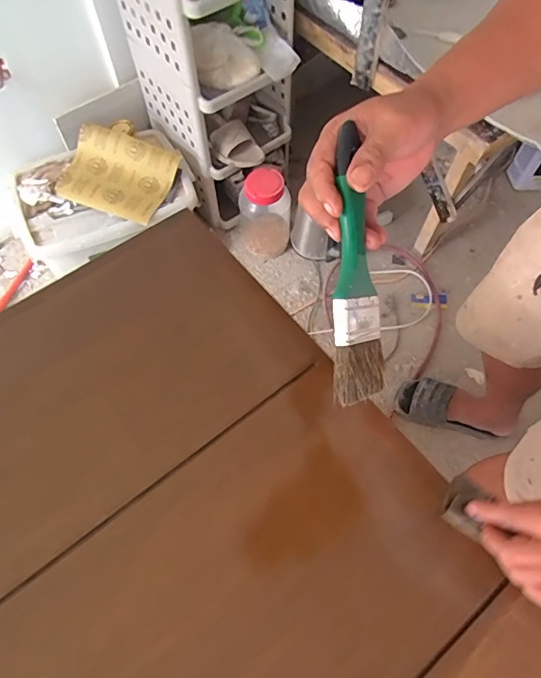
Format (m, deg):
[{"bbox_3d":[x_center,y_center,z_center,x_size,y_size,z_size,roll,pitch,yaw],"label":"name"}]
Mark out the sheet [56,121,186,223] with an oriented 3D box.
[{"bbox_3d":[-0.403,-0.457,1.173,0.277,0.070,0.247,20,65,9],"label":"sheet"}]

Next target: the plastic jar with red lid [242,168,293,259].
[{"bbox_3d":[-0.017,-0.409,1.236,0.122,0.119,0.118,-34,68,-16],"label":"plastic jar with red lid"}]

